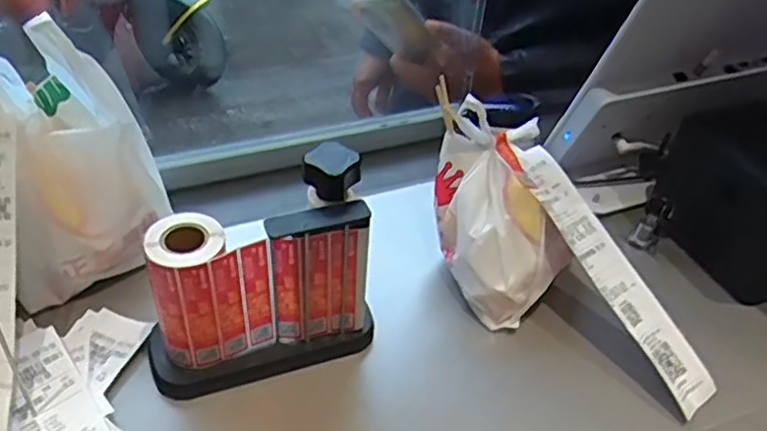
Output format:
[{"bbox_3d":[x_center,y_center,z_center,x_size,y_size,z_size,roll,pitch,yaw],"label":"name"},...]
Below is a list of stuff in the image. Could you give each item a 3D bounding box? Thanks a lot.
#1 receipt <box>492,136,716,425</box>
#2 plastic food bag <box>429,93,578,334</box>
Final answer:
[{"bbox_3d":[0.190,0.041,0.594,0.044,0.017,0.272,-25,75,-31],"label":"receipt"},{"bbox_3d":[0.103,0.001,0.616,0.092,0.140,0.138,-6,42,-13],"label":"plastic food bag"}]

